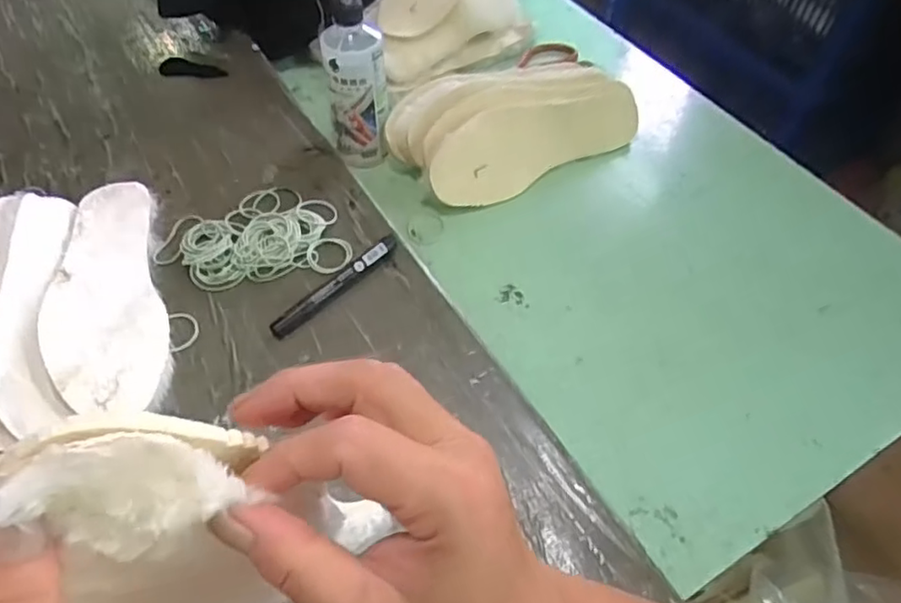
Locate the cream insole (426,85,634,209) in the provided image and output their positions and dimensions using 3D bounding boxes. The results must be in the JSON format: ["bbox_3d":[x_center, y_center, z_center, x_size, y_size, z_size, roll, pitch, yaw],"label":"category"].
[{"bbox_3d":[0.102,-0.188,0.731,0.279,0.095,0.031,-23,33,-19],"label":"cream insole"}]

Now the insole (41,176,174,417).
[{"bbox_3d":[-0.318,-0.015,0.577,0.092,0.011,0.269,-5,51,-26],"label":"insole"}]

